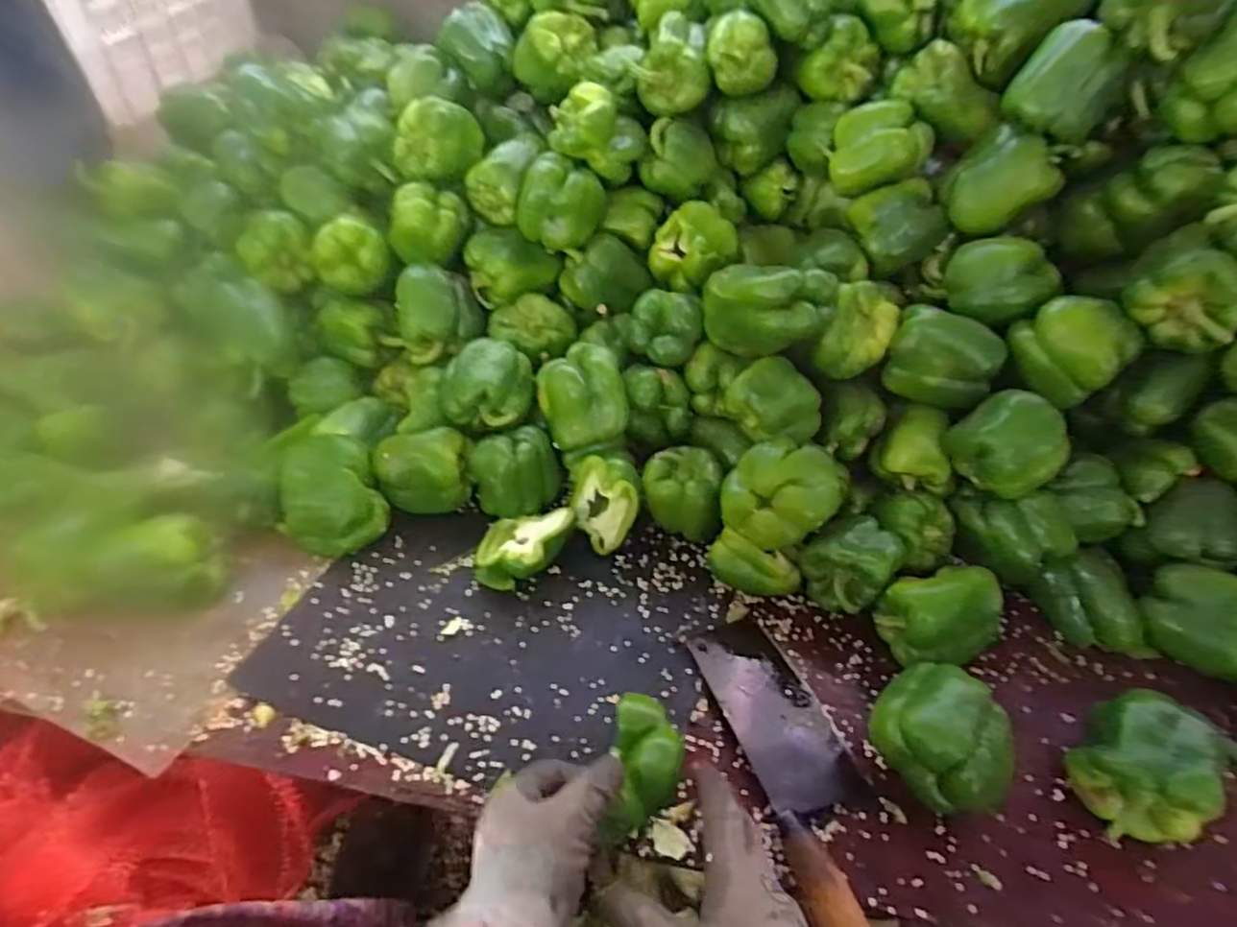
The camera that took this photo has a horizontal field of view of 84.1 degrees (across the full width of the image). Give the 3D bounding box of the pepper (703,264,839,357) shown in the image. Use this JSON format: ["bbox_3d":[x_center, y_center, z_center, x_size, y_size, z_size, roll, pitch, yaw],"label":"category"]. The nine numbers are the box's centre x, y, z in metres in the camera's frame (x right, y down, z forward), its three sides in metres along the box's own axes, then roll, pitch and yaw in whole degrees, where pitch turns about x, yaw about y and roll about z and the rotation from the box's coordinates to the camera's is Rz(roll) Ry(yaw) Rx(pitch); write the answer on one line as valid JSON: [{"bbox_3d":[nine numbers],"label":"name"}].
[{"bbox_3d":[0.143,-0.149,0.674,0.140,0.088,0.074,0,26,30],"label":"pepper"}]

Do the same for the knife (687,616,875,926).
[{"bbox_3d":[0.147,0.233,0.552,0.089,0.041,0.271,-11,46,-13],"label":"knife"}]

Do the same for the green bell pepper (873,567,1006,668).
[{"bbox_3d":[0.285,0.134,0.610,0.091,0.078,0.078,-22,49,-22],"label":"green bell pepper"}]

